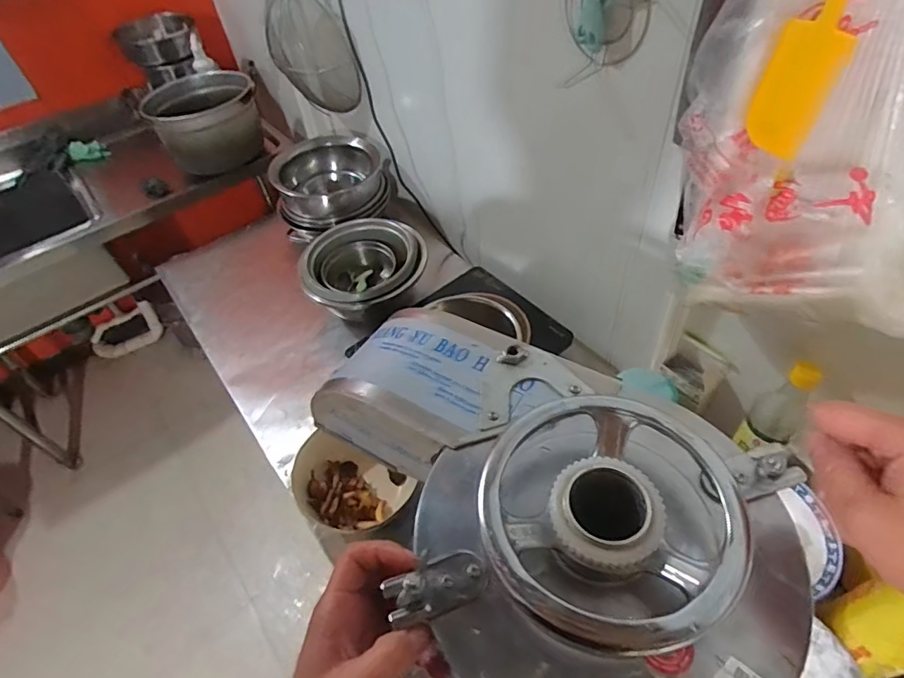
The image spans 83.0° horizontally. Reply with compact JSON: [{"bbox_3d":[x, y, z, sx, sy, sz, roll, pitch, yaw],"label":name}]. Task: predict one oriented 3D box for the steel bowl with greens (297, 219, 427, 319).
[{"bbox_3d":[-0.177,-0.146,1.087,0.243,0.128,0.212,25,56,25],"label":"steel bowl with greens"}]

